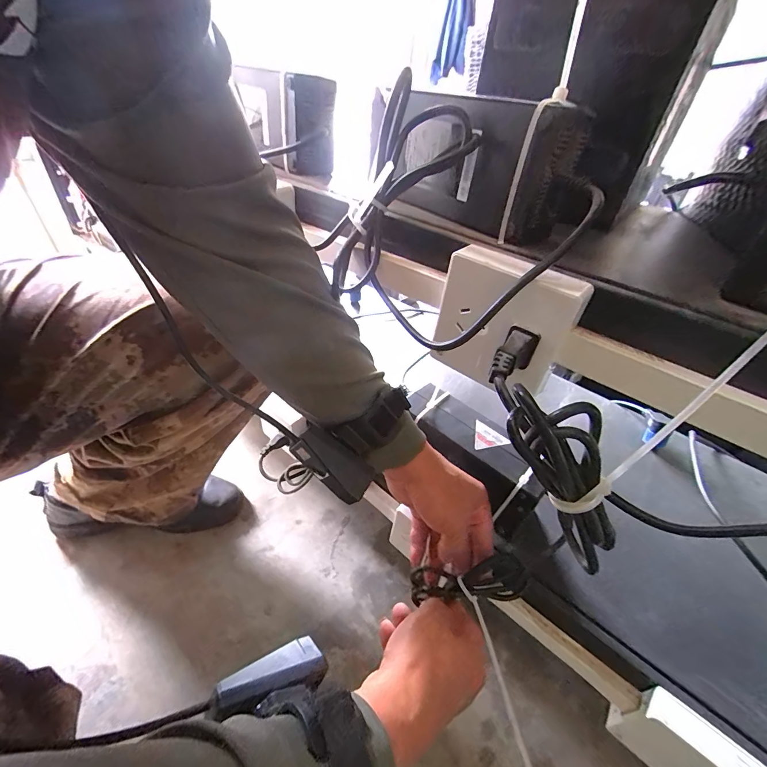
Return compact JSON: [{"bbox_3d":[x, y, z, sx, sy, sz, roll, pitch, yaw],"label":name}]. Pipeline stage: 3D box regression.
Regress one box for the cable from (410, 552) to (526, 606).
[{"bbox_3d":[0.085,0.195,0.352,0.114,0.033,0.034,-10,39,2],"label":"cable"}]

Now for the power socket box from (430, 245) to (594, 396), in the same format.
[{"bbox_3d":[0.080,-0.041,0.245,0.087,0.083,0.024,32,44,27],"label":"power socket box"}]

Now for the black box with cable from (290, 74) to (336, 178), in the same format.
[{"bbox_3d":[-0.069,-0.249,0.347,0.043,0.078,0.018,-2,40,-14],"label":"black box with cable"}]

